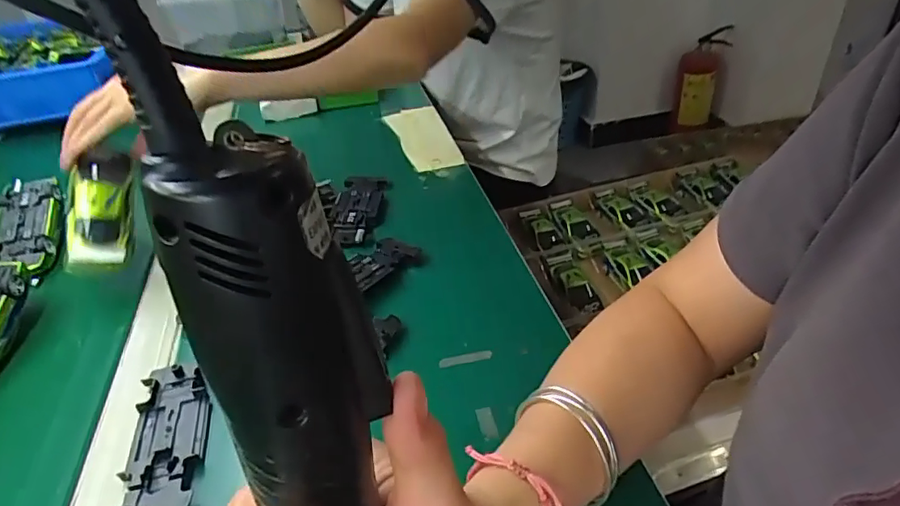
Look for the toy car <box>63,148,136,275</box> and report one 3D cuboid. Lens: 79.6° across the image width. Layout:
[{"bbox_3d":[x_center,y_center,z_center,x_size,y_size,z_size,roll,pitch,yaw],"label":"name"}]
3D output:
[{"bbox_3d":[-0.325,-0.039,0.506,0.052,0.038,0.130,-10,61,-10],"label":"toy car"}]

